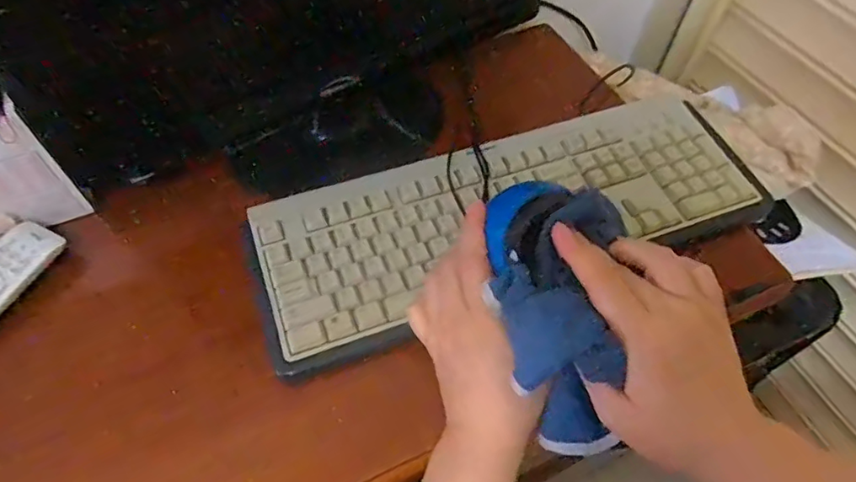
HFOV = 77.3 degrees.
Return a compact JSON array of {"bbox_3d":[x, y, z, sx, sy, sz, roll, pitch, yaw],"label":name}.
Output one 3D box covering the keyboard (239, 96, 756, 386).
[{"bbox_3d":[0.075,-0.030,0.472,0.449,0.021,0.156,-17,59,-12],"label":"keyboard"}]

